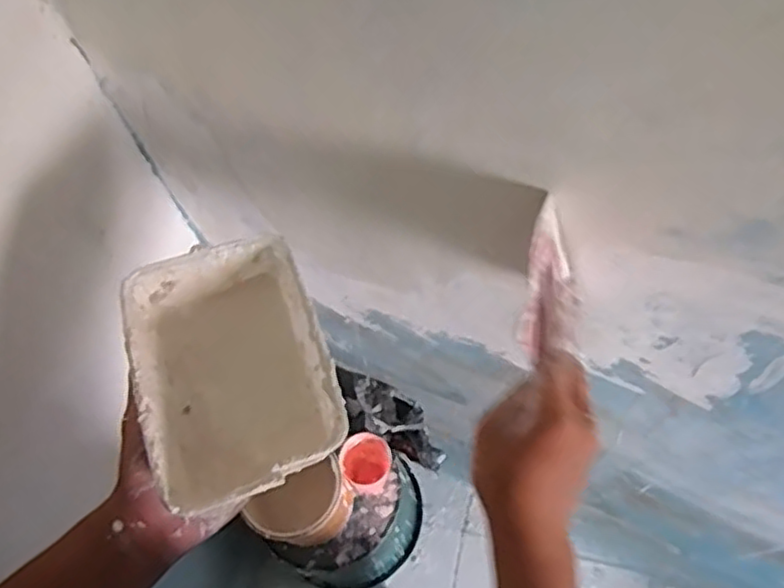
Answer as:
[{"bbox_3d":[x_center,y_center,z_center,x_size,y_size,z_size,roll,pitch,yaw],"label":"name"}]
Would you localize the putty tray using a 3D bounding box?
[{"bbox_3d":[-0.106,0.050,0.460,0.119,0.056,0.173,-18,66,-8],"label":"putty tray"}]

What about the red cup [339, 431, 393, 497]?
[{"bbox_3d":[-0.039,0.278,1.095,0.080,0.152,0.077,0,64,0],"label":"red cup"}]

